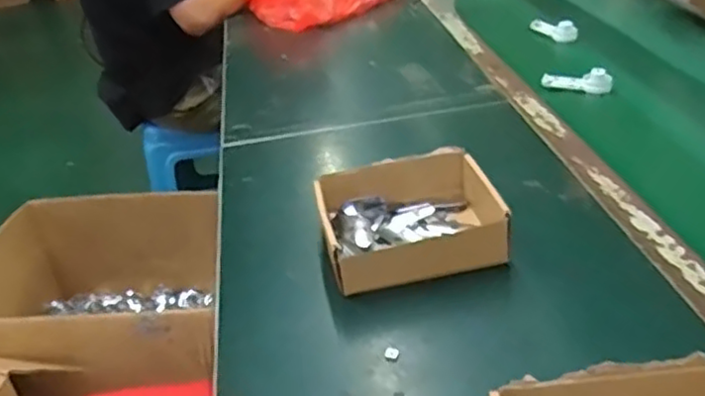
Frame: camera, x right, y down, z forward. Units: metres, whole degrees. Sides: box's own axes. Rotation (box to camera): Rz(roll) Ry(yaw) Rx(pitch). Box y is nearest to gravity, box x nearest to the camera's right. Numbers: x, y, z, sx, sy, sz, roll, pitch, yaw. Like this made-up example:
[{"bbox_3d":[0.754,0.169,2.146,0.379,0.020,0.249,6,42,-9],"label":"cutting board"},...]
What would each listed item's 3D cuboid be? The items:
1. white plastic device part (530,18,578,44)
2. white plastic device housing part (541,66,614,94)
[{"bbox_3d":[0.337,-0.287,1.133,0.031,0.030,0.090,-21,35,-24],"label":"white plastic device part"},{"bbox_3d":[0.313,-0.165,0.937,0.092,0.028,0.022,6,33,18],"label":"white plastic device housing part"}]

